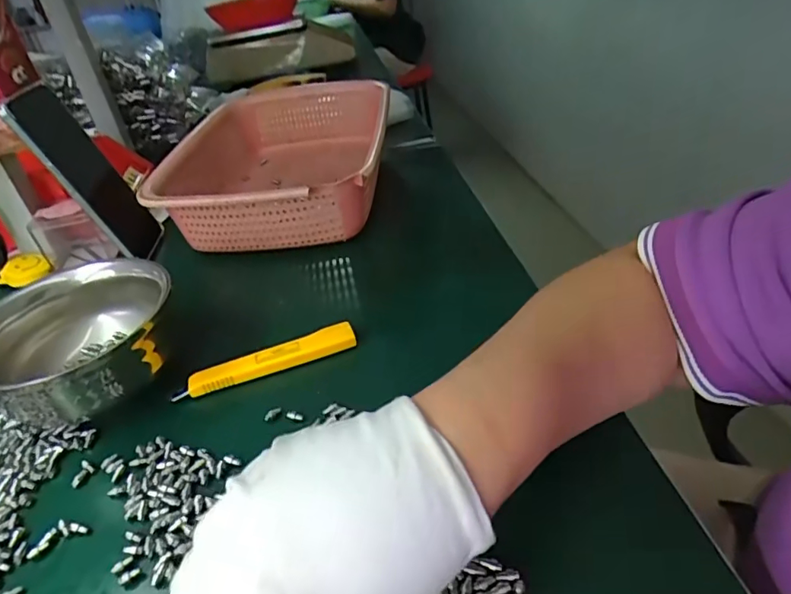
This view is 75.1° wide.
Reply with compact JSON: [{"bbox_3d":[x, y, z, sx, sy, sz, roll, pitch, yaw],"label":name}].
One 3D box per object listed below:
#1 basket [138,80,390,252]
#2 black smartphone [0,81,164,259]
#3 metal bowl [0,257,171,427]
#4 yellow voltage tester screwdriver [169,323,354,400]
[{"bbox_3d":[-0.118,-0.144,0.555,0.209,0.077,0.293,-4,36,5],"label":"basket"},{"bbox_3d":[-0.277,-0.107,0.469,0.015,0.163,0.074,-21,38,10],"label":"black smartphone"},{"bbox_3d":[-0.205,0.033,0.342,0.110,0.069,0.110,-5,36,4],"label":"metal bowl"},{"bbox_3d":[-0.086,0.043,0.348,0.120,0.013,0.019,-18,37,-14],"label":"yellow voltage tester screwdriver"}]

